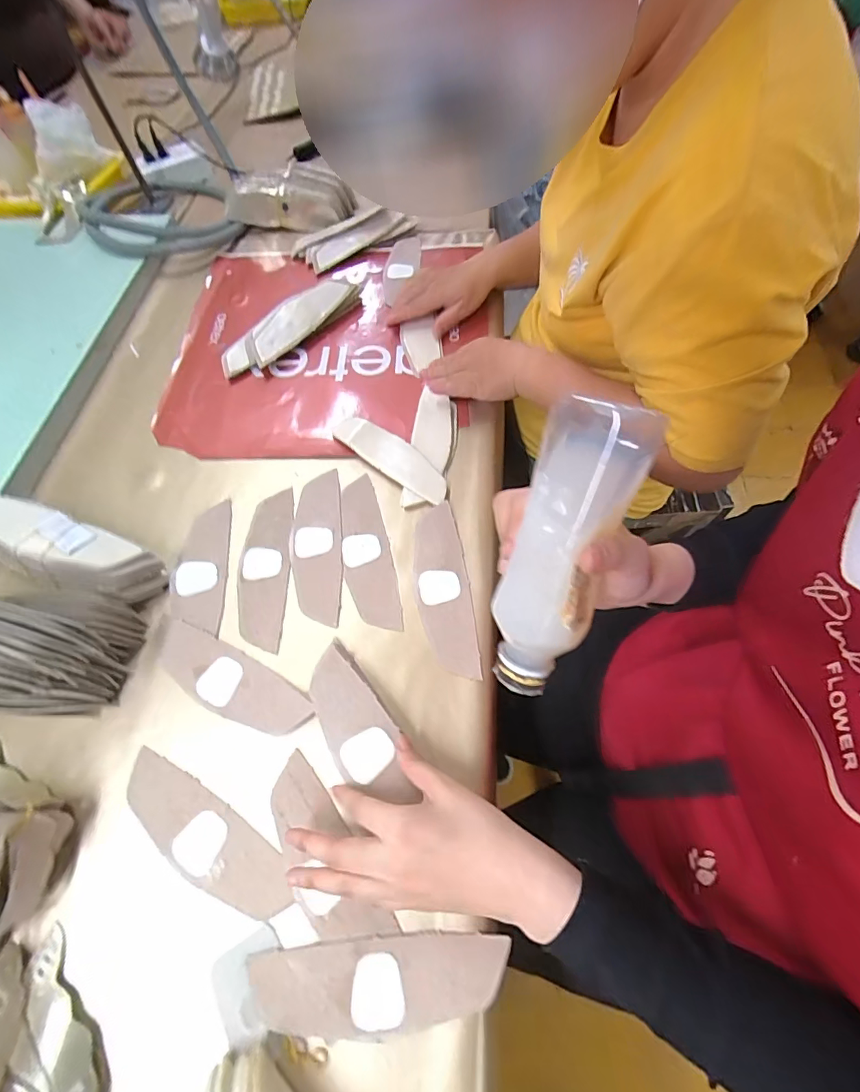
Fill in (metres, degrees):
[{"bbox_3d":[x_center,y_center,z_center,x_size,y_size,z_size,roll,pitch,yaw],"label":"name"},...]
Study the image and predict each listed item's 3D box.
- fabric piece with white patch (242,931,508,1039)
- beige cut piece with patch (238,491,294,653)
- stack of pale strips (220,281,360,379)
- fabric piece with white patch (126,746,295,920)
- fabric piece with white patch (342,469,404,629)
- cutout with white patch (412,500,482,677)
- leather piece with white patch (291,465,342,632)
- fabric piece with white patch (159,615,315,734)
[{"bbox_3d":[-0.035,0.304,0.320,0.174,0.007,0.053,-3,61,-2],"label":"fabric piece with white patch"},{"bbox_3d":[-0.169,0.019,0.473,0.050,0.008,0.172,-4,65,3],"label":"beige cut piece with patch"},{"bbox_3d":[-0.187,-0.300,0.625,0.061,0.034,0.222,38,70,19],"label":"stack of pale strips"},{"bbox_3d":[-0.178,0.227,0.362,0.163,0.005,0.051,31,66,15],"label":"fabric piece with white patch"},{"bbox_3d":[-0.066,0.003,0.478,0.048,0.006,0.174,-11,63,-4],"label":"fabric piece with white patch"},{"bbox_3d":[0.012,0.040,0.455,0.052,0.005,0.174,-7,64,1],"label":"cutout with white patch"},{"bbox_3d":[-0.118,-0.003,0.482,0.050,0.006,0.173,-7,63,-1],"label":"leather piece with white patch"},{"bbox_3d":[-0.185,0.121,0.418,0.168,0.007,0.053,23,66,13],"label":"fabric piece with white patch"}]

